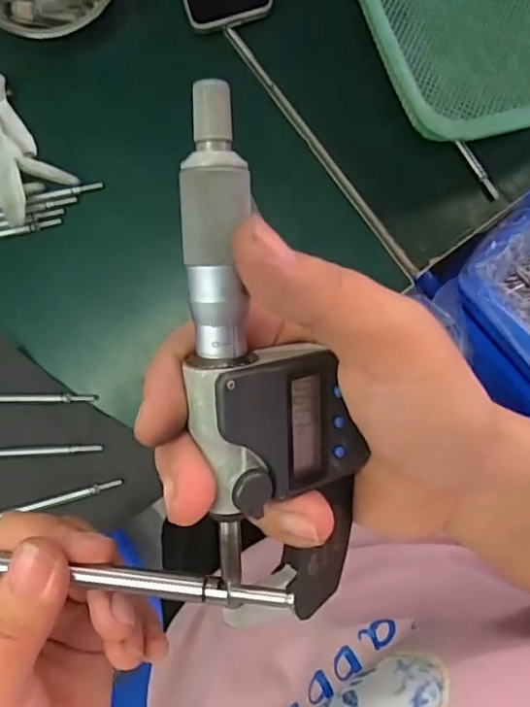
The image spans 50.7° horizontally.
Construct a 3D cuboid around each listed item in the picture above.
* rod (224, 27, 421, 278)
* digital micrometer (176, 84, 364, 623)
[{"bbox_3d":[0.050,-0.172,0.483,0.010,0.014,0.263,-37,91,0],"label":"rod"},{"bbox_3d":[-0.001,0.011,0.159,0.046,0.032,0.158,-14,109,0],"label":"digital micrometer"}]

